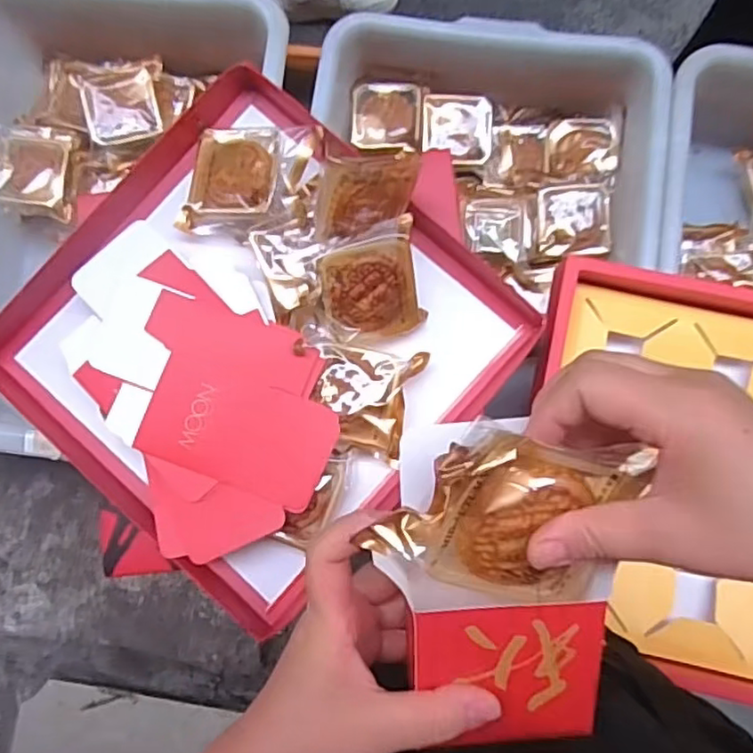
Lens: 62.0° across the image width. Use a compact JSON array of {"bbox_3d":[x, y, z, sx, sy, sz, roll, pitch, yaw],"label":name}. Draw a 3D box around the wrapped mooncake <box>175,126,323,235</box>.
[{"bbox_3d":[-0.111,-0.172,0.541,0.120,0.030,0.088,1,83,4],"label":"wrapped mooncake"}]

